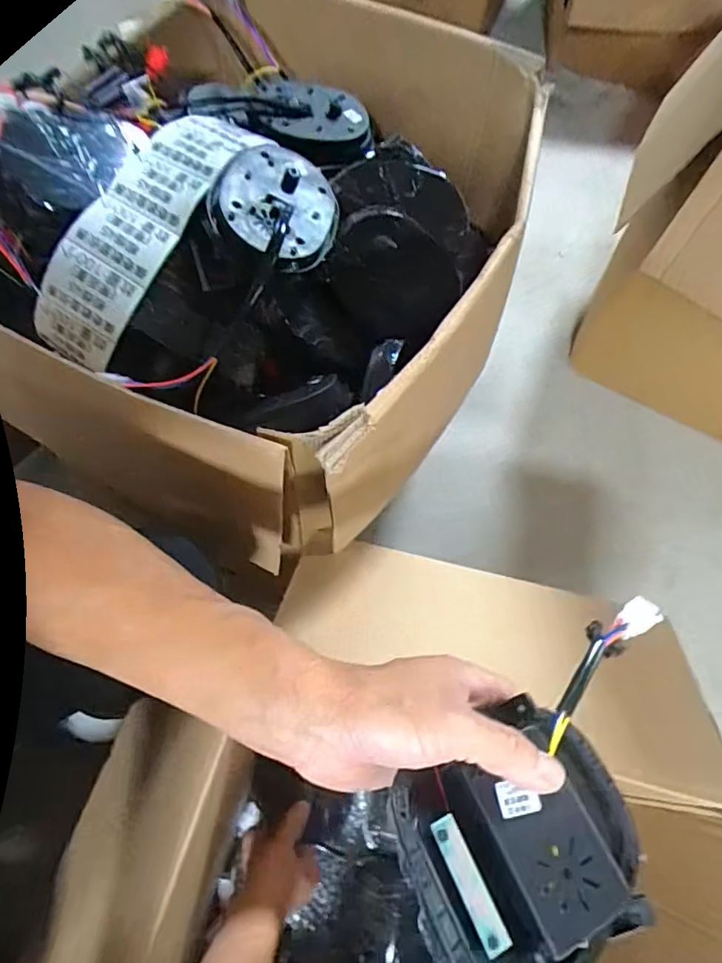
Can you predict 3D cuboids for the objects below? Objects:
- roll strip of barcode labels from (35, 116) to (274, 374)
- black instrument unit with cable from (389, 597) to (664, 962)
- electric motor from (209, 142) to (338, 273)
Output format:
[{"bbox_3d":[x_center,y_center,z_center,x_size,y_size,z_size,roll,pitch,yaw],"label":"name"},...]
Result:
[{"bbox_3d":[-0.216,-0.260,0.543,0.101,0.066,0.308,29,83,11],"label":"roll strip of barcode labels"},{"bbox_3d":[0.117,0.159,0.277,0.206,0.047,0.113,-29,68,-16],"label":"black instrument unit with cable"},{"bbox_3d":[-0.085,-0.267,0.540,0.113,0.045,0.141,23,60,-16],"label":"electric motor"}]

